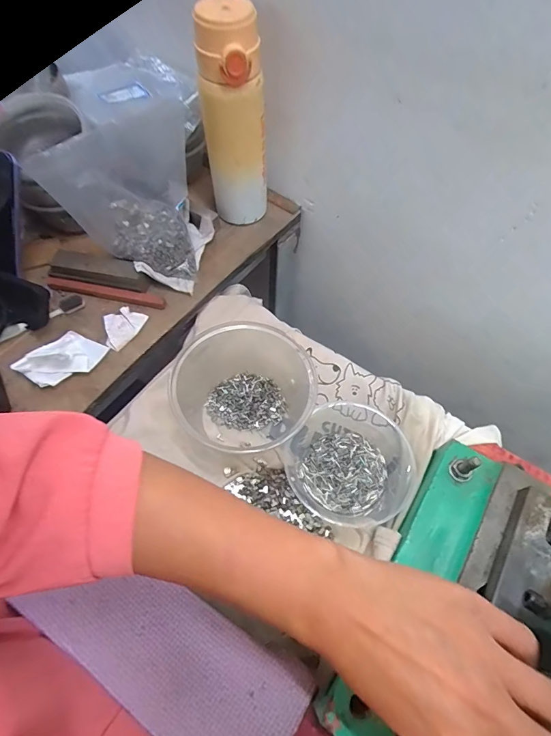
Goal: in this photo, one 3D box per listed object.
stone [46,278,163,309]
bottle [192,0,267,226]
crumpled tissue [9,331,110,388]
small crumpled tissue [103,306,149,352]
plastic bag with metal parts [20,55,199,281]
[{"bbox_3d":[-0.201,-0.091,0.462,0.146,0.013,0.015,11,63,5],"label":"stone"},{"bbox_3d":[-0.045,-0.256,0.433,0.069,0.218,0.058,-4,63,-3],"label":"bottle"},{"bbox_3d":[-0.225,-0.009,0.414,0.050,0.027,0.077,37,68,17],"label":"crumpled tissue"},{"bbox_3d":[-0.178,-0.048,0.446,0.038,0.012,0.052,29,66,14],"label":"small crumpled tissue"},{"bbox_3d":[-0.162,-0.215,0.438,0.131,0.153,0.151,5,63,2],"label":"plastic bag with metal parts"}]

